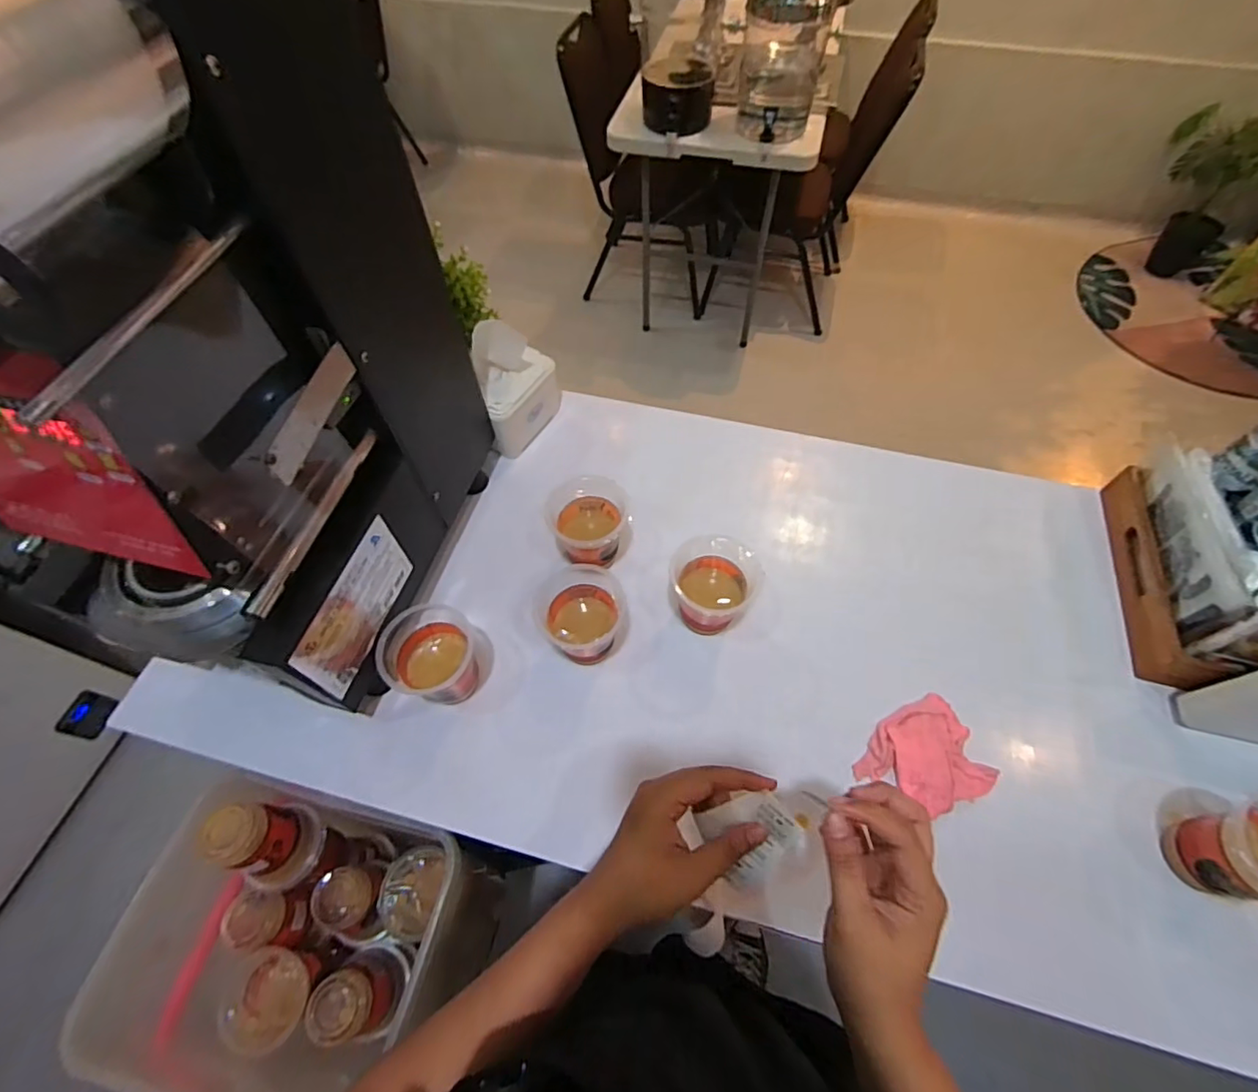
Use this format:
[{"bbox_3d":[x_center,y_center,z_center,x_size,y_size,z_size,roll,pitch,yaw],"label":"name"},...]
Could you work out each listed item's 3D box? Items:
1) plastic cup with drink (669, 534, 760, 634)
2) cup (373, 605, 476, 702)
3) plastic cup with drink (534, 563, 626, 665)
[{"bbox_3d":[0.088,0.048,0.614,0.086,0.109,0.079,0,60,1],"label":"plastic cup with drink"},{"bbox_3d":[-0.203,0.117,0.585,0.089,0.104,0.086,0,60,1],"label":"cup"},{"bbox_3d":[-0.050,0.080,0.611,0.090,0.095,0.087,0,60,1],"label":"plastic cup with drink"}]

